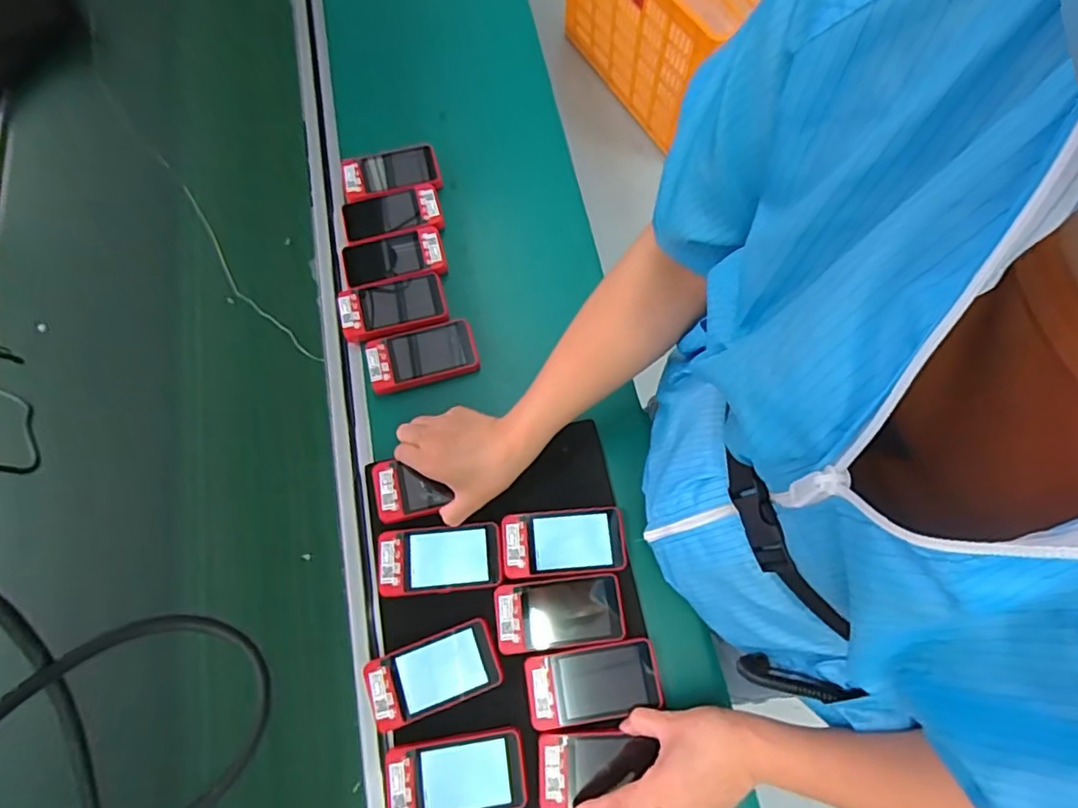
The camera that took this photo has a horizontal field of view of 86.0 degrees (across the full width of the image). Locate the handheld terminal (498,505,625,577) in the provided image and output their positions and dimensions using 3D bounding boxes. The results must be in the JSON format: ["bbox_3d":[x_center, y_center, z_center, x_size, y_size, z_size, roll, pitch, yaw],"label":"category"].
[{"bbox_3d":[0.025,0.137,0.574,0.120,0.010,0.061,-5,71,-1],"label":"handheld terminal"}]

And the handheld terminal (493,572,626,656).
[{"bbox_3d":[0.019,0.199,0.553,0.119,0.011,0.062,-6,71,-1],"label":"handheld terminal"}]

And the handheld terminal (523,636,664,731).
[{"bbox_3d":[0.050,0.256,0.533,0.120,0.008,0.062,-9,71,-2],"label":"handheld terminal"}]

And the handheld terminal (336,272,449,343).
[{"bbox_3d":[-0.170,-0.113,0.673,0.119,0.013,0.068,-13,72,-4],"label":"handheld terminal"}]

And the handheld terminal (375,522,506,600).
[{"bbox_3d":[-0.097,0.151,0.566,0.120,0.008,0.063,-5,71,-1],"label":"handheld terminal"}]

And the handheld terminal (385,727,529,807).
[{"bbox_3d":[-0.073,0.328,0.506,0.121,0.012,0.064,-8,71,-2],"label":"handheld terminal"}]

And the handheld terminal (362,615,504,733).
[{"bbox_3d":[-0.098,0.249,0.534,0.120,0.013,0.062,-20,72,-6],"label":"handheld terminal"}]

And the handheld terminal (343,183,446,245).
[{"bbox_3d":[-0.180,-0.233,0.705,0.117,0.013,0.066,-13,71,-3],"label":"handheld terminal"}]

